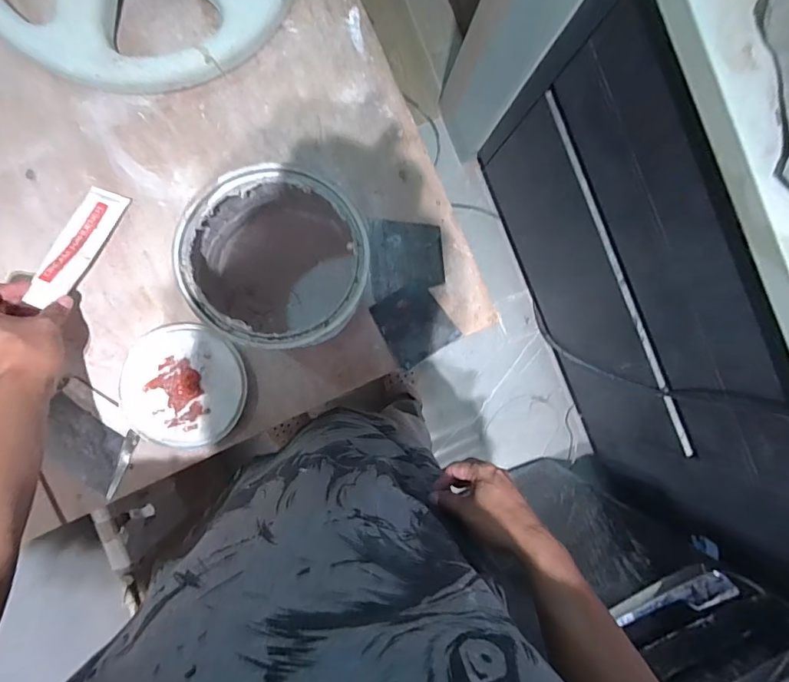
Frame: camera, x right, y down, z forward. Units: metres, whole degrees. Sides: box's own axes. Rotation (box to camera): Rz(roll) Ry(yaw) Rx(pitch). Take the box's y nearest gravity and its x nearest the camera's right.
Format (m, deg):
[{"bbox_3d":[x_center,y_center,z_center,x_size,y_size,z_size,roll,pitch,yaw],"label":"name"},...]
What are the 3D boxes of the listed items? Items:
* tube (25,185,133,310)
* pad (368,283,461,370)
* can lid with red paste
[{"bbox_3d":[-0.374,-0.112,0.538,0.046,0.016,0.156,22,71,-6],"label":"tube"},{"bbox_3d":[0.027,-0.024,0.611,0.091,0.006,0.093,-32,93,-5],"label":"pad"},{"bbox_3d":[-0.261,0.056,0.572,0.144,0.013,0.149,0,90,-6],"label":"can lid with red paste"}]

